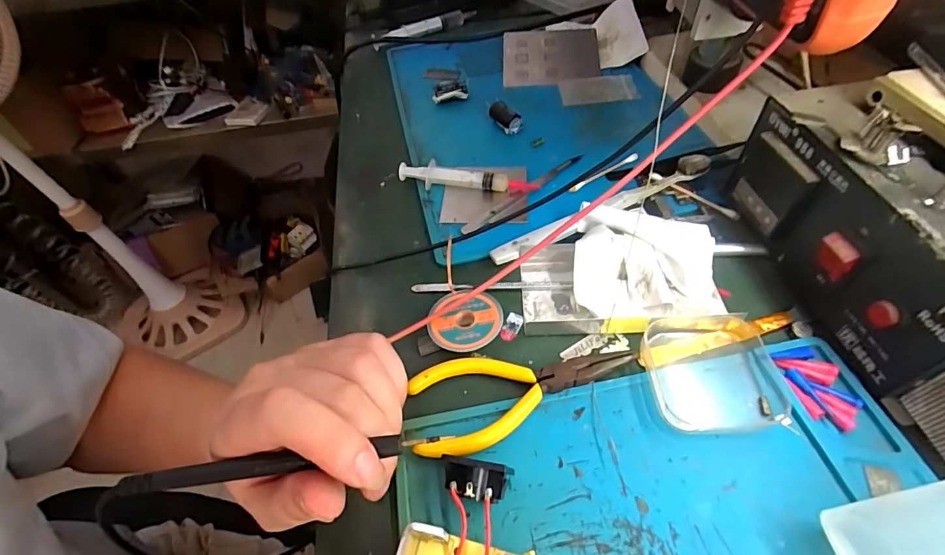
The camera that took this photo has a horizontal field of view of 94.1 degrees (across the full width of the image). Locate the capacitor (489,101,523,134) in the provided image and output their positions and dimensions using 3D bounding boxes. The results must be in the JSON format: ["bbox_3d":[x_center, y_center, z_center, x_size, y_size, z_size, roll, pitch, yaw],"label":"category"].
[{"bbox_3d":[0.031,-0.147,0.405,0.016,0.021,0.031,-30,55,-17],"label":"capacitor"}]

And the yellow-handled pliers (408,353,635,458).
[{"bbox_3d":[0.029,0.063,0.241,0.123,0.014,0.053,-10,51,-2],"label":"yellow-handled pliers"}]

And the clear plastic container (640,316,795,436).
[{"bbox_3d":[0.133,0.052,0.241,0.067,0.017,0.062,-5,51,2],"label":"clear plastic container"}]

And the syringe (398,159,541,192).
[{"bbox_3d":[-0.005,-0.080,0.356,0.112,0.016,0.016,9,53,12],"label":"syringe"}]

